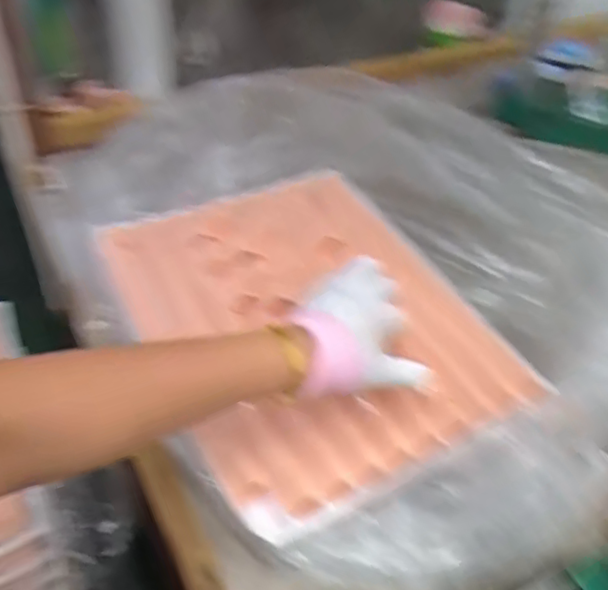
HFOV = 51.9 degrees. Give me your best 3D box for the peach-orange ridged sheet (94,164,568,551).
[{"bbox_3d":[-0.004,0.010,0.608,0.298,0.038,0.387,-19,49,-22],"label":"peach-orange ridged sheet"}]

